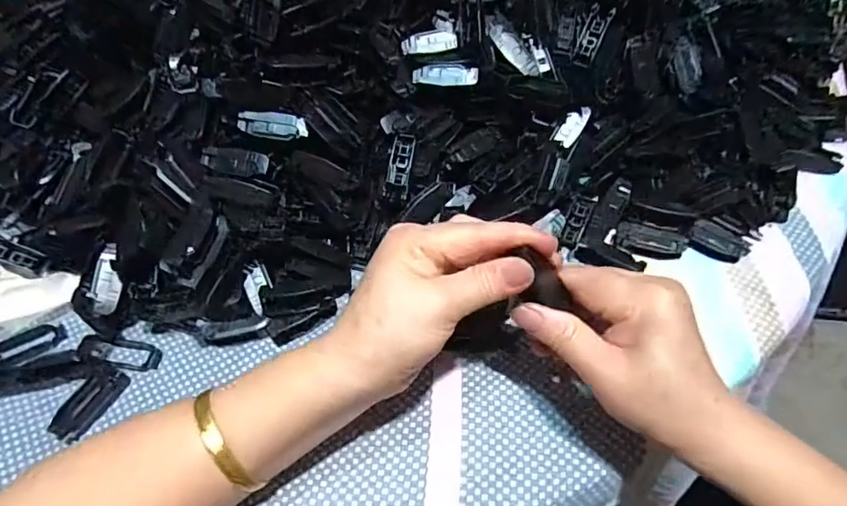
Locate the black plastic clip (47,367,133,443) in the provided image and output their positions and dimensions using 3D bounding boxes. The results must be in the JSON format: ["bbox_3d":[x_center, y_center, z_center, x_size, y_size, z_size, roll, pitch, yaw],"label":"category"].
[{"bbox_3d":[-0.212,0.094,0.323,0.019,0.013,0.047,20,56,19],"label":"black plastic clip"}]

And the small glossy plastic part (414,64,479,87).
[{"bbox_3d":[0.016,-0.132,0.379,0.047,0.006,0.019,0,52,5],"label":"small glossy plastic part"}]

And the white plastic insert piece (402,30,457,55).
[{"bbox_3d":[0.004,-0.160,0.387,0.041,0.006,0.018,-5,52,1],"label":"white plastic insert piece"}]

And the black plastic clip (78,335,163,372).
[{"bbox_3d":[-0.203,0.067,0.341,0.052,0.012,0.021,3,52,7],"label":"black plastic clip"}]

